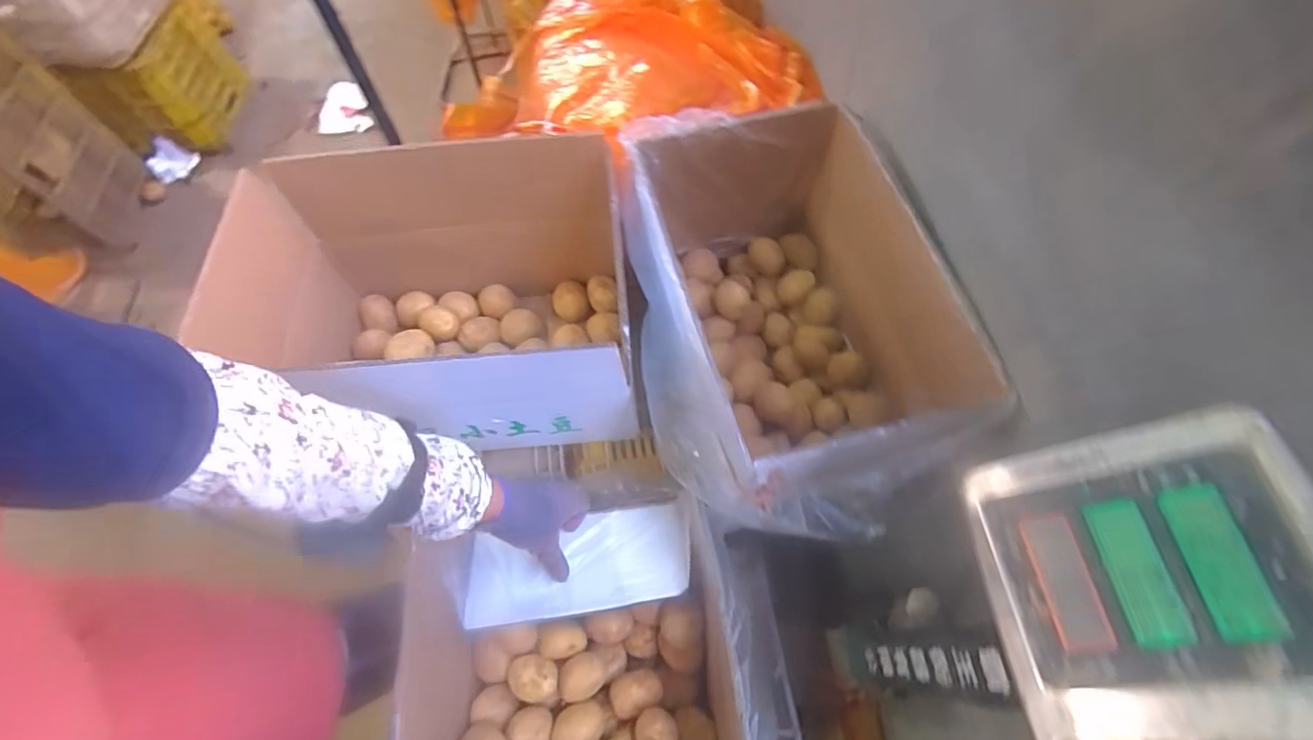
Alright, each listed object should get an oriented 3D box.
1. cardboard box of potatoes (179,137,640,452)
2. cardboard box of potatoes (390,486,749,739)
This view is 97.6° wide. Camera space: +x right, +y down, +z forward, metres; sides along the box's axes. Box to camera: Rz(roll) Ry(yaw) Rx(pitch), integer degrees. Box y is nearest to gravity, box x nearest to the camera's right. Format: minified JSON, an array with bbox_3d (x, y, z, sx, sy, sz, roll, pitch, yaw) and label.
[{"bbox_3d":[-0.243,-0.073,0.692,0.424,0.248,0.288,-5,65,-2],"label":"cardboard box of potatoes"},{"bbox_3d":[-0.077,0.337,0.564,0.309,0.170,0.426,-11,65,-4],"label":"cardboard box of potatoes"}]

